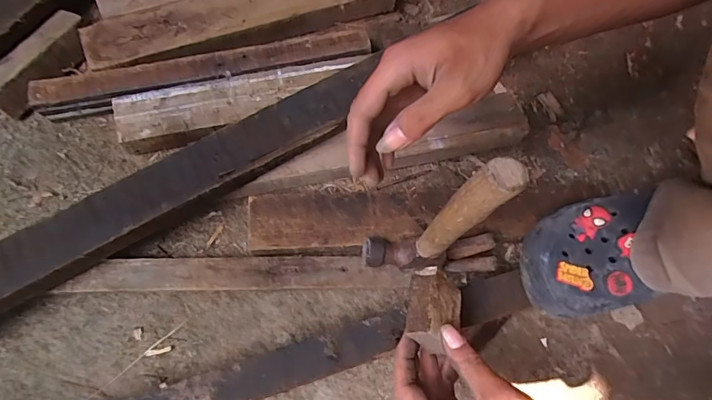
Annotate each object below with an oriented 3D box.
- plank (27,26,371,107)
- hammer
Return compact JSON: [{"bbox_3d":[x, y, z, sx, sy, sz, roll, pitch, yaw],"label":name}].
[{"bbox_3d":[-0.176,-0.159,0.505,0.386,0.016,0.032,-11,72,-8],"label":"plank"},{"bbox_3d":[0.074,0.024,0.356,0.123,0.202,0.035,3,71,-3],"label":"hammer"}]

